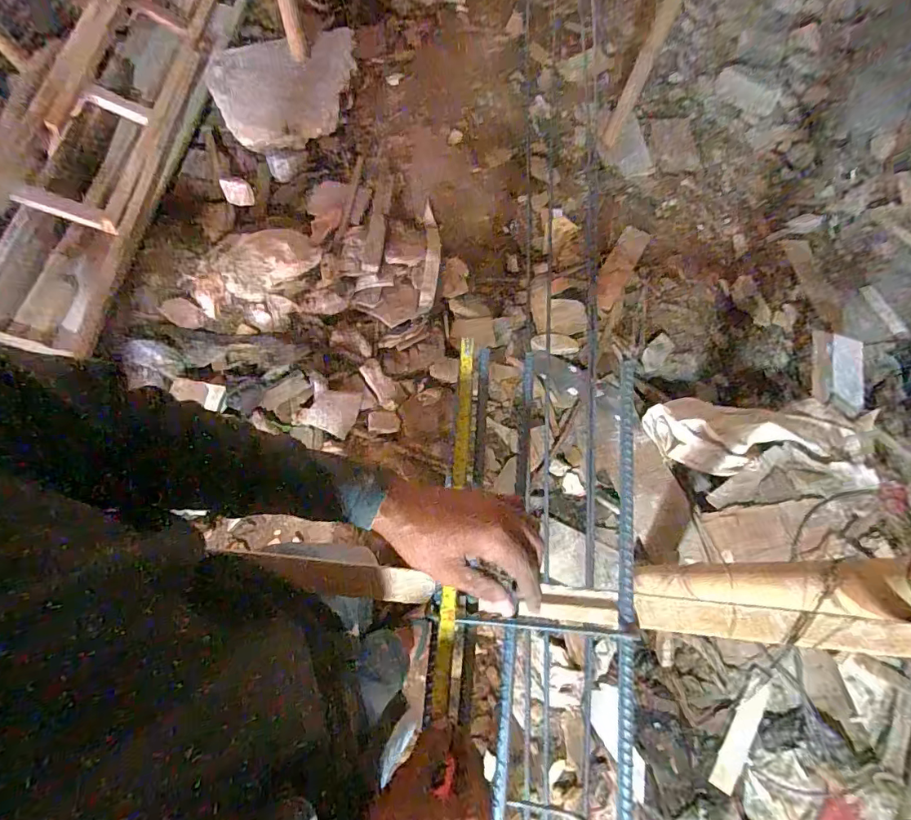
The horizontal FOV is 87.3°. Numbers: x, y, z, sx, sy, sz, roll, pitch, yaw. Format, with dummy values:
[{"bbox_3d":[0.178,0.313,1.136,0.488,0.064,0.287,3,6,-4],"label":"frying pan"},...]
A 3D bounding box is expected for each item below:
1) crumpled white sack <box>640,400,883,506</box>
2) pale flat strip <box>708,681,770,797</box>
[{"bbox_3d":[0.817,0.092,1.346,0.451,0.247,0.344,-3,71,-2],"label":"crumpled white sack"},{"bbox_3d":[0.650,0.736,1.087,0.054,0.012,0.250,30,78,11],"label":"pale flat strip"}]

